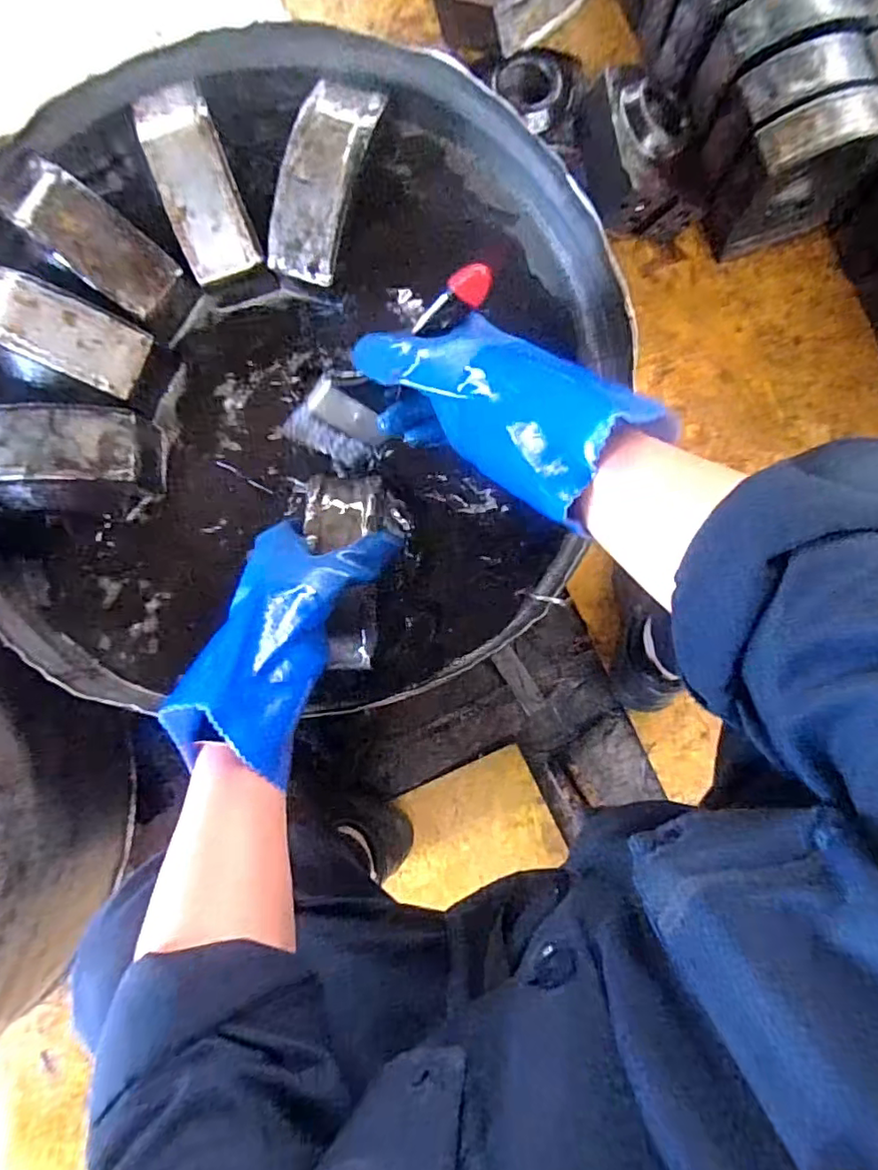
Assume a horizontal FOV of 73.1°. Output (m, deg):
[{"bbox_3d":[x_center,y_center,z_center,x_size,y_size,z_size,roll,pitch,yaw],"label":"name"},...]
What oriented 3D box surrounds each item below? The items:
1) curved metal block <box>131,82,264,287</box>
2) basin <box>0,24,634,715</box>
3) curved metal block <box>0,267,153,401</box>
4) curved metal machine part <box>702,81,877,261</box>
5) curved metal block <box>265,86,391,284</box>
[{"bbox_3d":[-0.199,-0.333,0.485,0.058,0.038,0.149,-20,86,0],"label":"curved metal block"},{"bbox_3d":[-0.137,-0.169,0.501,0.556,0.096,0.526,0,86,1],"label":"basin"},{"bbox_3d":[-0.316,-0.209,0.477,0.149,0.030,0.058,24,87,2],"label":"curved metal block"},{"bbox_3d":[0.458,-0.523,0.763,0.167,0.169,0.079,-18,86,0],"label":"curved metal machine part"},{"bbox_3d":[-0.095,-0.332,0.486,0.061,0.035,0.153,17,87,2],"label":"curved metal block"}]

